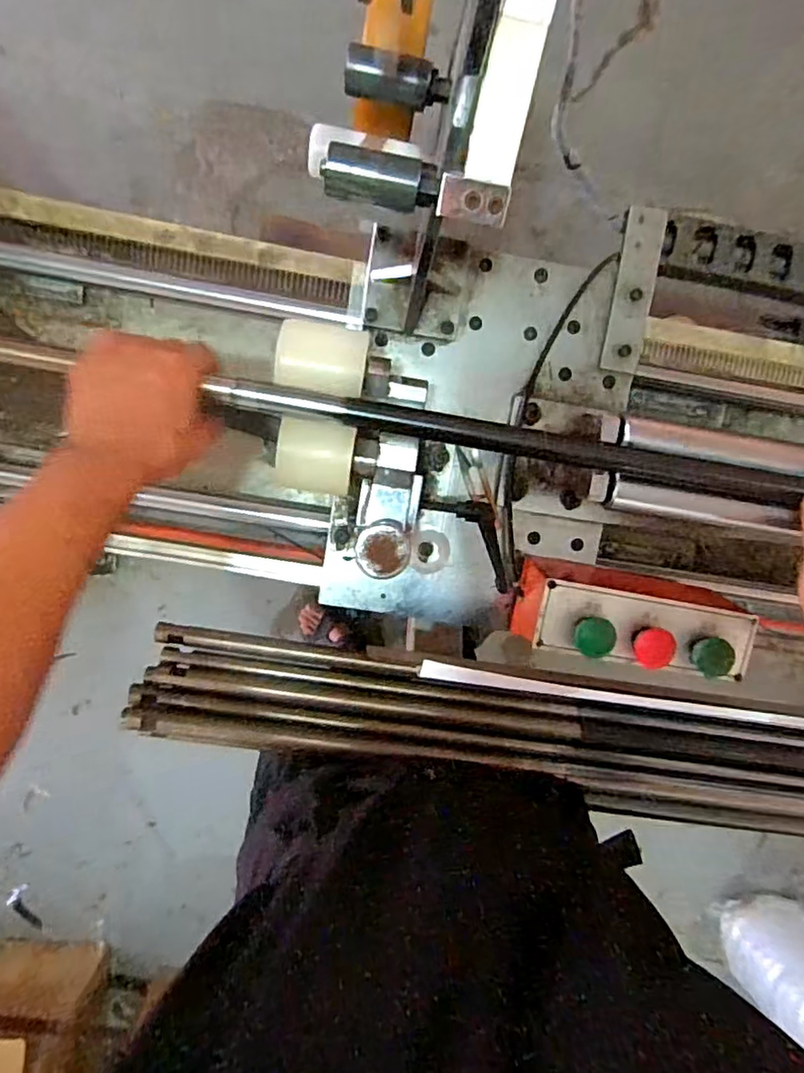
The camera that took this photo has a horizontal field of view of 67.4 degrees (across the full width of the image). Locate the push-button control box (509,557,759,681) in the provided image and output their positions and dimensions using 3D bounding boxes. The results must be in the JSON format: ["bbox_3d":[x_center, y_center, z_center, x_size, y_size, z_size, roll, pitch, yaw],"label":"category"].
[{"bbox_3d":[0.243,0.085,0.626,0.224,0.112,0.082,8,96,-4],"label":"push-button control box"}]

